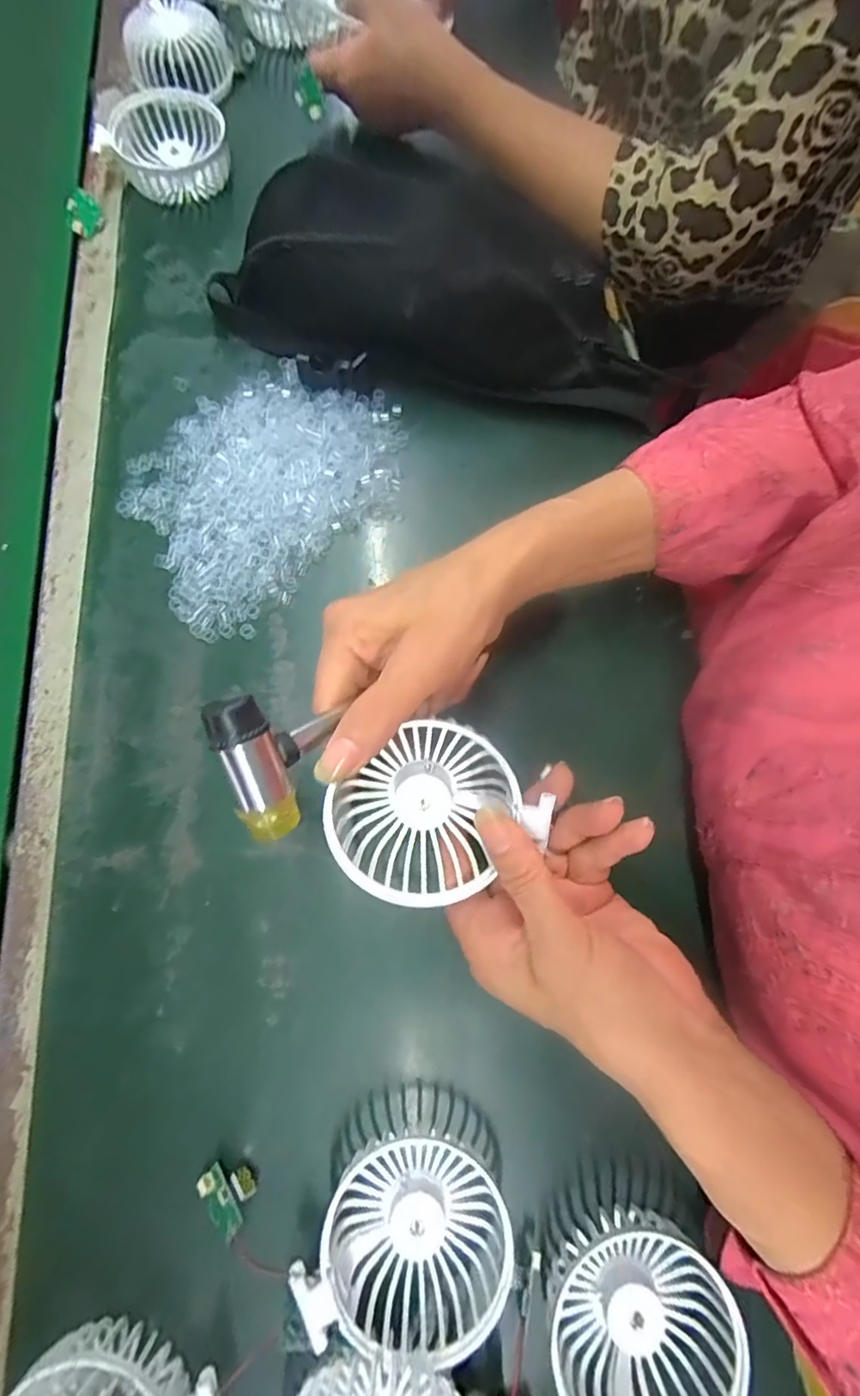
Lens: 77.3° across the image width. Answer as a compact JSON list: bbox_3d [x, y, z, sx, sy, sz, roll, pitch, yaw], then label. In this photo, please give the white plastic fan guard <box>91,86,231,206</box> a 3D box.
[{"bbox_3d":[-0.217,-0.447,0.441,0.101,0.035,0.085,-6,77,-2],"label":"white plastic fan guard"}]

